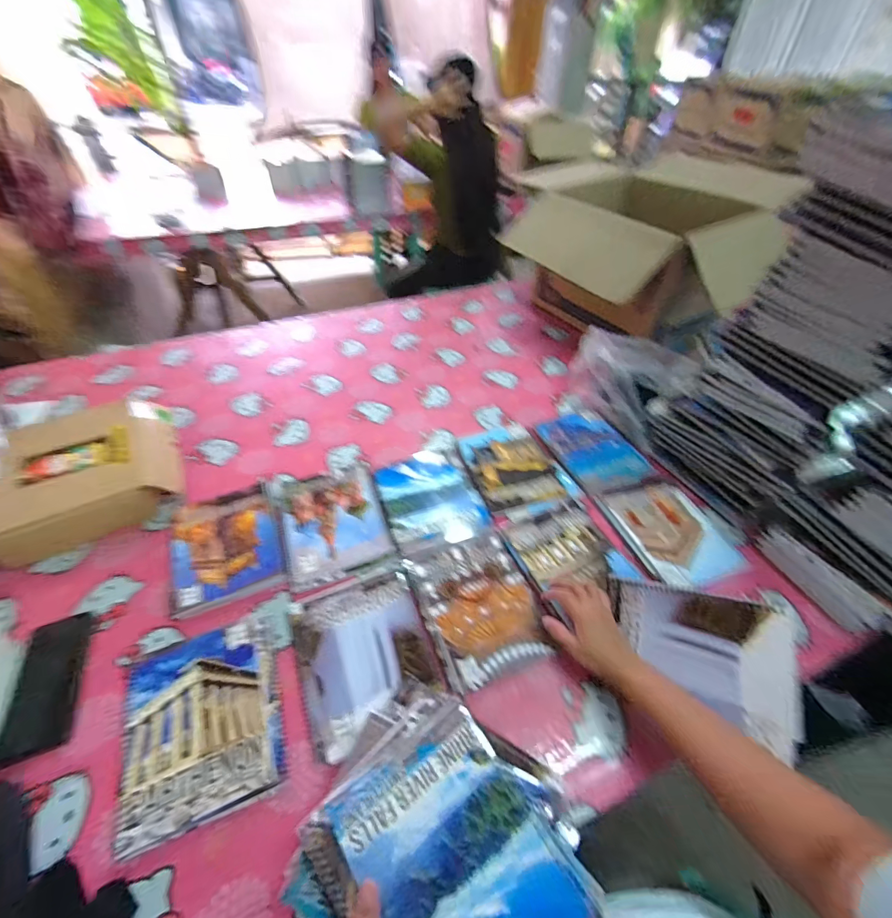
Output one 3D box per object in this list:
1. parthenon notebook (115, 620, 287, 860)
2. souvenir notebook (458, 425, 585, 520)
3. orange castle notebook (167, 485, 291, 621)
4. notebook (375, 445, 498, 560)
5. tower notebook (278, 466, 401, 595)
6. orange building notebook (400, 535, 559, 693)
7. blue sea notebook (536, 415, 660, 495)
[{"bbox_3d":[-0.284,0.298,0.464,0.159,0.014,0.194,-17,50,-15],"label":"parthenon notebook"},{"bbox_3d":[0.127,0.015,0.746,0.163,0.009,0.218,-17,50,-16],"label":"souvenir notebook"},{"bbox_3d":[-0.348,0.132,0.624,0.156,0.008,0.200,-20,51,-18],"label":"orange castle notebook"},{"bbox_3d":[-0.025,0.065,0.696,0.165,0.006,0.196,-14,49,-13],"label":"notebook"},{"bbox_3d":[-0.184,0.101,0.657,0.160,0.012,0.201,-15,49,-14],"label":"tower notebook"},{"bbox_3d":[0.045,0.203,0.572,0.159,0.007,0.198,-17,50,-16],"label":"orange building notebook"},{"bbox_3d":[0.291,-0.020,0.783,0.152,0.009,0.199,-17,50,-15],"label":"blue sea notebook"}]

